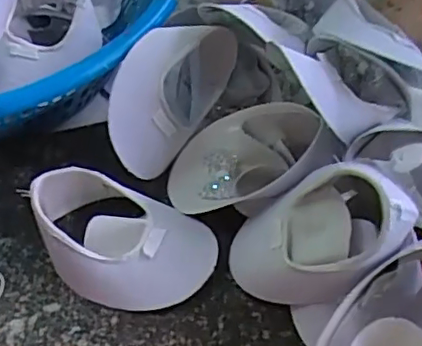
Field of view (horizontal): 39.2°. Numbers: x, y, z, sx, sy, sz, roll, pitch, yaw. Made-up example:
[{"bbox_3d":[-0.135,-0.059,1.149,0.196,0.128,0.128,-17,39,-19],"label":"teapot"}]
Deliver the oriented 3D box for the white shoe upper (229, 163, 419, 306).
[{"bbox_3d":[0.092,0.046,0.467,0.071,0.161,0.101,18,52,-35],"label":"white shoe upper"}]

